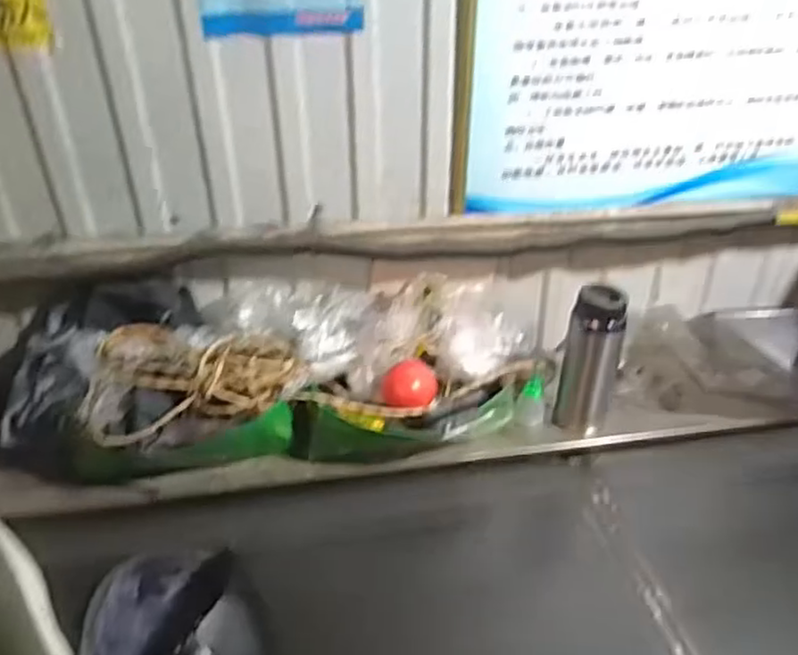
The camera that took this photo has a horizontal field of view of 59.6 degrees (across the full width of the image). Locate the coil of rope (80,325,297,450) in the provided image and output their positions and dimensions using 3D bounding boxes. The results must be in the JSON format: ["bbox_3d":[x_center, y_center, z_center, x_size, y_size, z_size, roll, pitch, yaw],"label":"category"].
[{"bbox_3d":[-0.298,0.063,1.007,0.297,0.078,0.165,-14,38,-17],"label":"coil of rope"}]

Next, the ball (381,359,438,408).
[{"bbox_3d":[0.014,0.091,1.044,0.083,0.067,0.079,3,36,5],"label":"ball"}]

